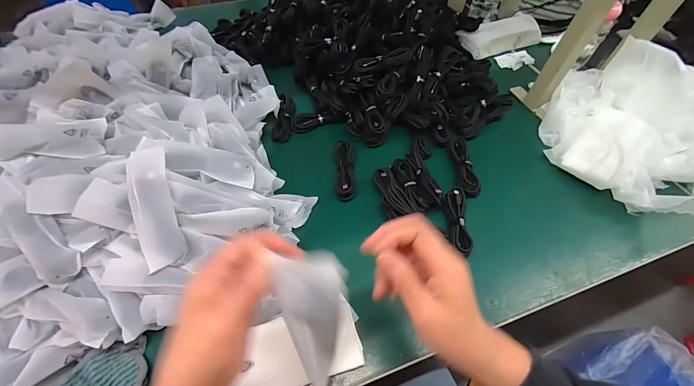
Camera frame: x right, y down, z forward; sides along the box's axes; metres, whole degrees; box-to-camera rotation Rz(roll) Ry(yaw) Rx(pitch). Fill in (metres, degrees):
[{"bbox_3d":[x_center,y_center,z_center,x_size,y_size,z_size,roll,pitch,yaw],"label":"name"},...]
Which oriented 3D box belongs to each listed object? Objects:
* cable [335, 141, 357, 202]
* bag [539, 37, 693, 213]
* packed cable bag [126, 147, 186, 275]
[{"bbox_3d":[-0.002,-0.039,0.508,0.030,0.022,0.111,-2,55,-2],"label":"cable"},{"bbox_3d":[0.475,-0.109,0.497,0.247,0.107,0.283,-28,60,-19],"label":"bag"},{"bbox_3d":[-0.232,0.017,0.365,0.046,0.019,0.145,-14,83,-11],"label":"packed cable bag"}]

